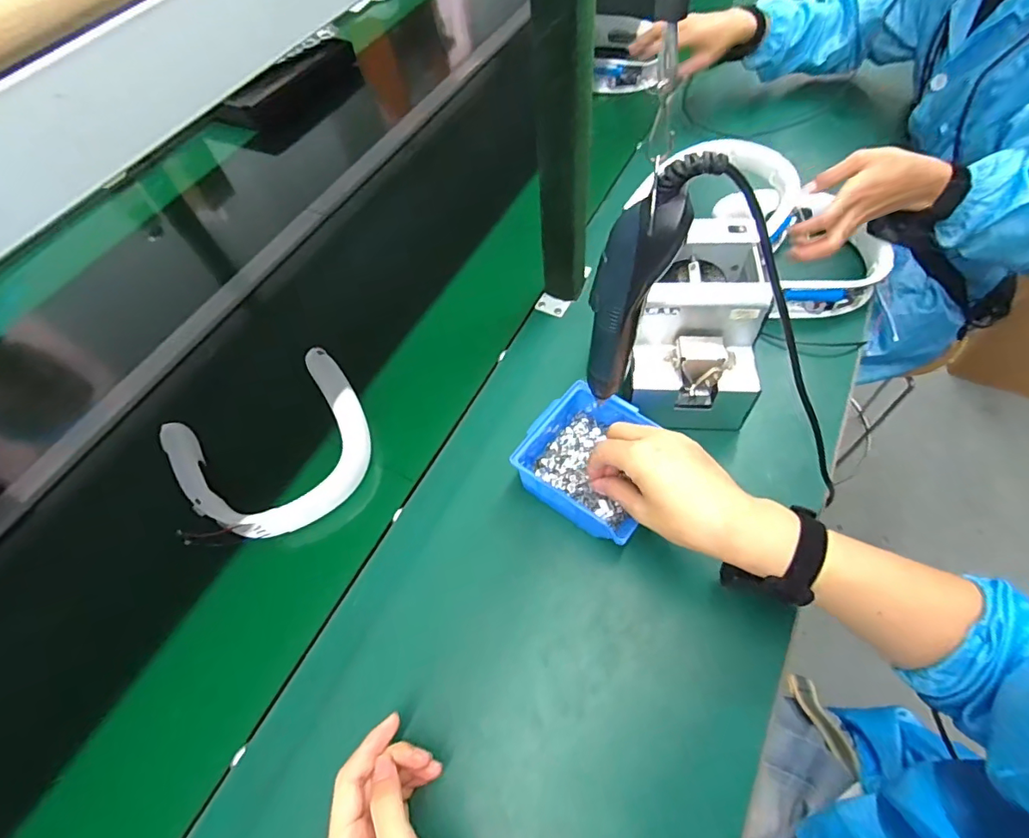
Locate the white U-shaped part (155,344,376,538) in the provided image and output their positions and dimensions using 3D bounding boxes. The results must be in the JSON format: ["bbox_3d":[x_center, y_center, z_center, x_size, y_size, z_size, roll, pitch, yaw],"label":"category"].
[{"bbox_3d":[-0.268,0.034,0.579,0.204,0.046,0.182,-30,61,-14],"label":"white U-shaped part"}]

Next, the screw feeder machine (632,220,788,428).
[{"bbox_3d":[0.195,-0.093,0.562,0.126,0.156,0.182,-1,58,3],"label":"screw feeder machine"}]

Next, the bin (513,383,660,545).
[{"bbox_3d":[0.082,0.041,0.524,0.139,0.056,0.128,33,66,21],"label":"bin"}]

